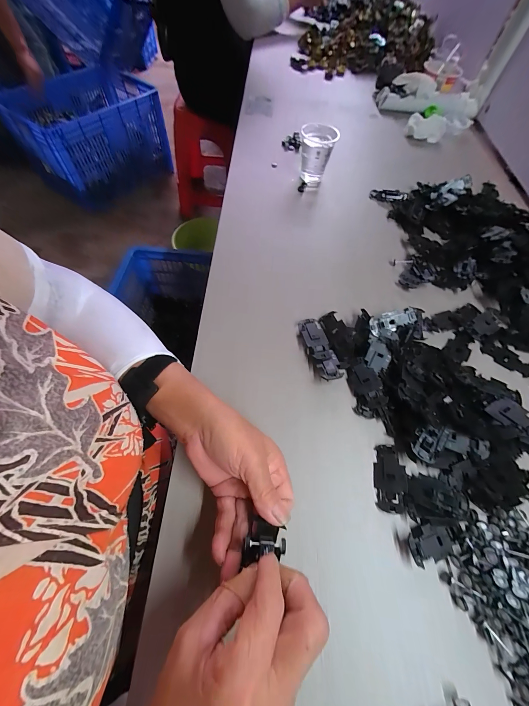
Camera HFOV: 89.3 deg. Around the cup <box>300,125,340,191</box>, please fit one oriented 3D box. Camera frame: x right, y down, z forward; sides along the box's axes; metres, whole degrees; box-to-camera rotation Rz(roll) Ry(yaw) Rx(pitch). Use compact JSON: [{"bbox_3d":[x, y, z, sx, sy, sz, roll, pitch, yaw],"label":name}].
[{"bbox_3d":[0.095,-0.360,0.498,0.063,0.082,0.074,5,62,-1],"label":"cup"}]

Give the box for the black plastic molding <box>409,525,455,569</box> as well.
[{"bbox_3d":[0.157,0.178,0.251,0.046,0.010,0.029,-7,63,-8],"label":"black plastic molding"}]

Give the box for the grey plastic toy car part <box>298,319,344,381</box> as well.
[{"bbox_3d":[0.071,-0.006,0.339,0.029,0.011,0.090,-13,64,-10],"label":"grey plastic toy car part"}]

